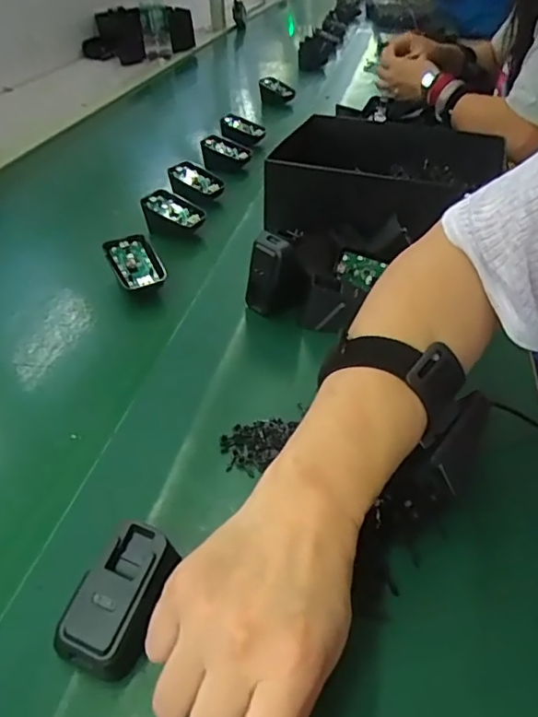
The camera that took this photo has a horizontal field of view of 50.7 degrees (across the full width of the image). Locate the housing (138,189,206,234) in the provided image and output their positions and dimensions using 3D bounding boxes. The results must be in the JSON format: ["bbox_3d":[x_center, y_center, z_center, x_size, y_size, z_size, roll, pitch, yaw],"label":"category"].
[{"bbox_3d":[-0.110,-0.165,0.662,0.070,0.047,0.045,-6,36,-4],"label":"housing"}]

